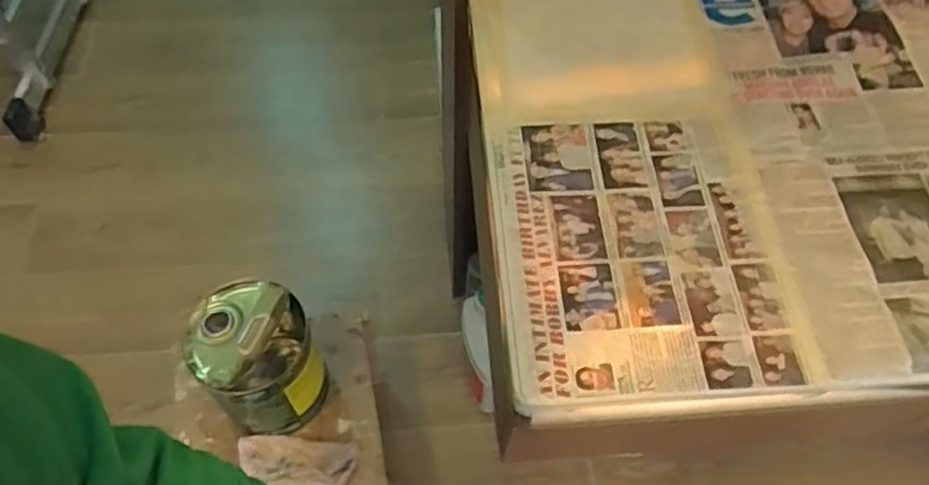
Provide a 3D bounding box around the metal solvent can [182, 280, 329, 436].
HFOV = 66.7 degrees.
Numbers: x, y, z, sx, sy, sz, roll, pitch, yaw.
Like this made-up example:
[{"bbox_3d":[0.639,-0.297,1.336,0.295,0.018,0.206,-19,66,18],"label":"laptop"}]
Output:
[{"bbox_3d":[-0.293,0.173,1.021,0.152,0.247,0.155,1,59,-1],"label":"metal solvent can"}]

